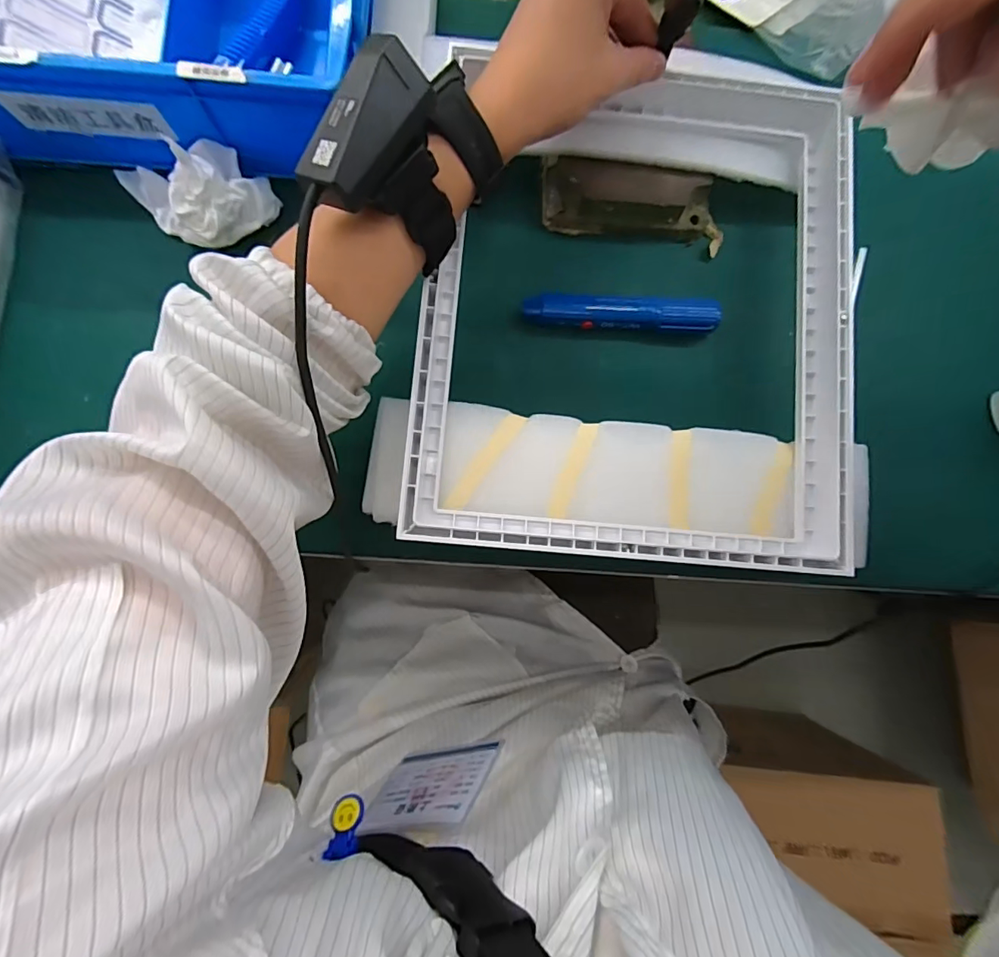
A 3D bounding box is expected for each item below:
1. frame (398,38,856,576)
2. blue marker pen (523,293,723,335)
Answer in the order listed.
[{"bbox_3d":[0.101,-0.120,0.321,0.293,0.032,0.347,6,83,-3],"label":"frame"},{"bbox_3d":[0.090,-0.121,0.360,0.140,0.020,0.020,4,83,-3],"label":"blue marker pen"}]

